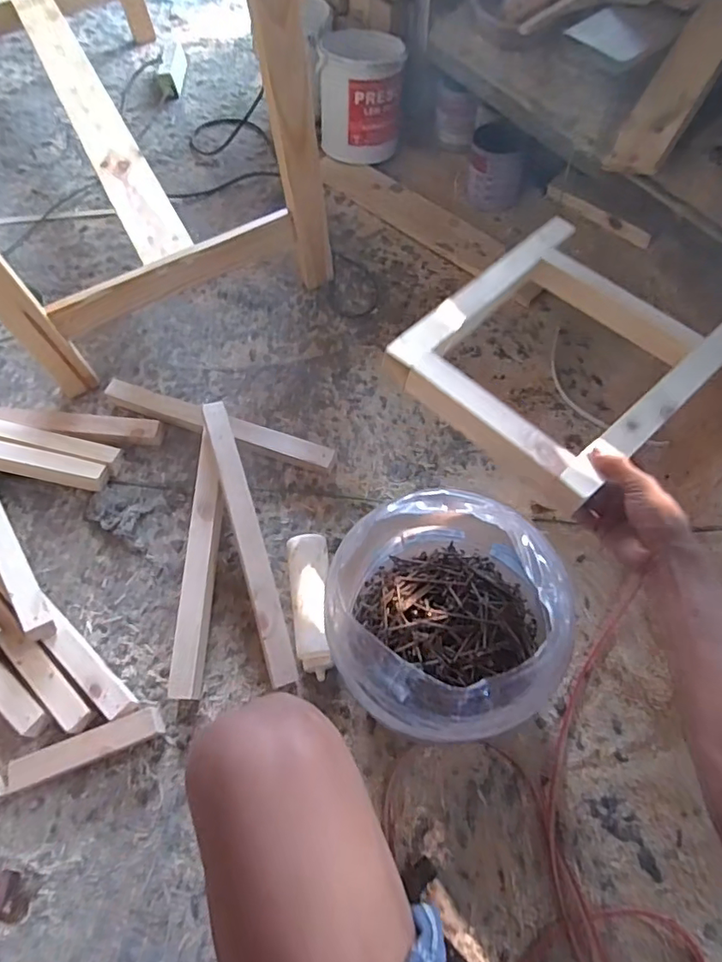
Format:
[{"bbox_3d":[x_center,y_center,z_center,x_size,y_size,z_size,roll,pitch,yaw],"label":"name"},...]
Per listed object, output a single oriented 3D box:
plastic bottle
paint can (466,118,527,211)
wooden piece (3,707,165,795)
[{"bbox_3d":[-0.070,0.177,0.763,0.061,0.061,0.196,-6,63,-3],"label":"plastic bottle"},{"bbox_3d":[0.274,-0.631,1.074,0.108,0.121,0.108,8,63,7],"label":"paint can"},{"bbox_3d":[-0.359,0.351,0.703,0.191,0.035,0.035,-20,63,-7],"label":"wooden piece"}]

